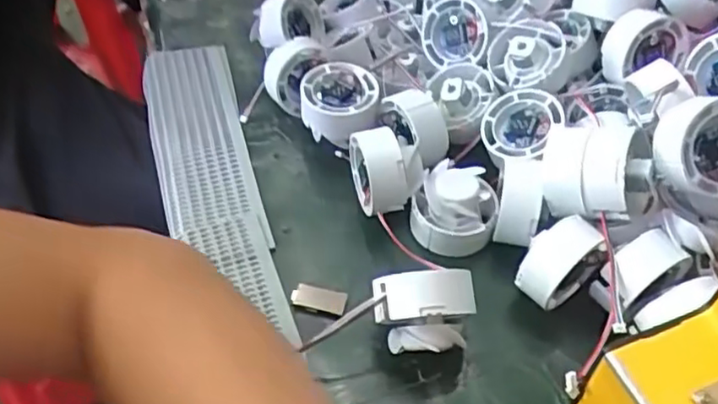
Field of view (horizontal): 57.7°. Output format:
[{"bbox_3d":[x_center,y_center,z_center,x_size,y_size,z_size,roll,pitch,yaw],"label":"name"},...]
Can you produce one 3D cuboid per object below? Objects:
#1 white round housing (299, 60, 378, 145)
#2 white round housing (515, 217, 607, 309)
[{"bbox_3d":[-0.012,-0.065,0.457,0.052,0.043,0.050,0,49,0],"label":"white round housing"},{"bbox_3d":[0.113,0.034,0.374,0.045,0.048,0.029,-31,56,-25],"label":"white round housing"}]

